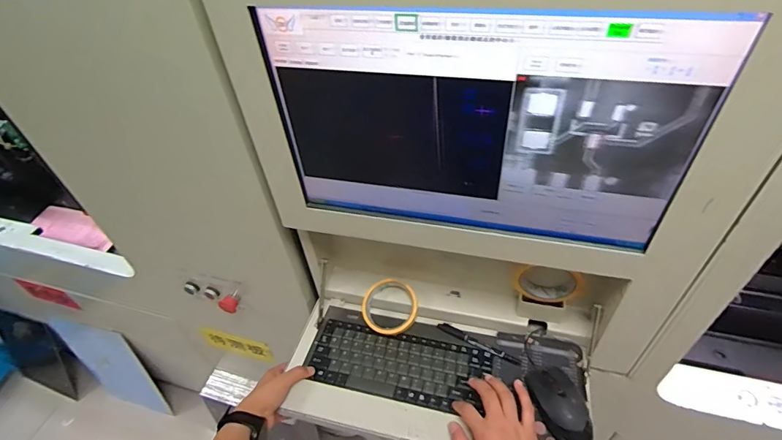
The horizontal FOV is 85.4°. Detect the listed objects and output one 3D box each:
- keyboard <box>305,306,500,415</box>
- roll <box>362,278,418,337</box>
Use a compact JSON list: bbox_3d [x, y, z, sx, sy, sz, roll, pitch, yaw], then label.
[{"bbox_3d":[0.010,0.210,0.655,0.271,0.014,0.129,8,47,12],"label":"keyboard"},{"bbox_3d":[-0.001,0.146,0.706,0.087,0.022,0.089,-5,65,10],"label":"roll"}]

